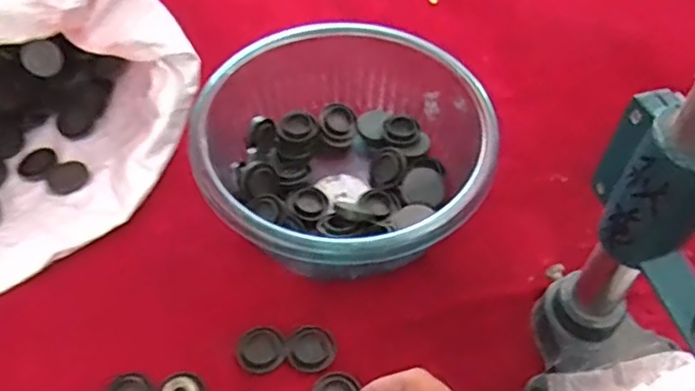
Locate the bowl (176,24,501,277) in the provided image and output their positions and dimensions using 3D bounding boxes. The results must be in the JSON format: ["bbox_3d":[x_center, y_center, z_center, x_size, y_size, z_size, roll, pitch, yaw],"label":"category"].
[{"bbox_3d":[-0.003,-0.026,0.479,0.201,0.088,0.191,1,53,-1],"label":"bowl"}]

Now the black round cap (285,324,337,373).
[{"bbox_3d":[-0.025,0.103,0.437,0.033,0.004,0.031,1,53,-1],"label":"black round cap"}]

